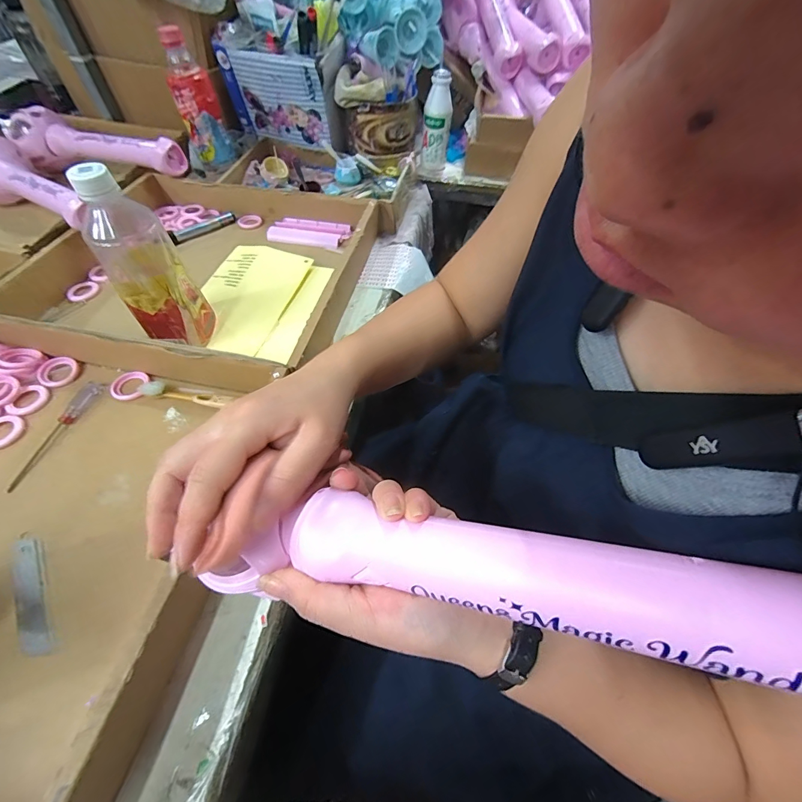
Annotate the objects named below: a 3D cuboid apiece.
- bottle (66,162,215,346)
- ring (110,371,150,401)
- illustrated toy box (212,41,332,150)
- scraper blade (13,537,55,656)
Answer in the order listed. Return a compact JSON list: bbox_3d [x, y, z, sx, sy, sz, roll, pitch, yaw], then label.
[{"bbox_3d":[-0.260,-0.138,0.385,0.071,0.182,0.079,-33,63,-21],"label":"bottle"},{"bbox_3d":[-0.295,-0.018,0.407,0.036,0.004,0.038,1,56,-1],"label":"ring"},{"bbox_3d":[-0.213,-0.511,0.644,0.170,0.133,0.028,10,54,5],"label":"illustrated toy box"},{"bbox_3d":[-0.284,0.146,0.288,0.020,0.004,0.097,-28,61,-19],"label":"scraper blade"}]

